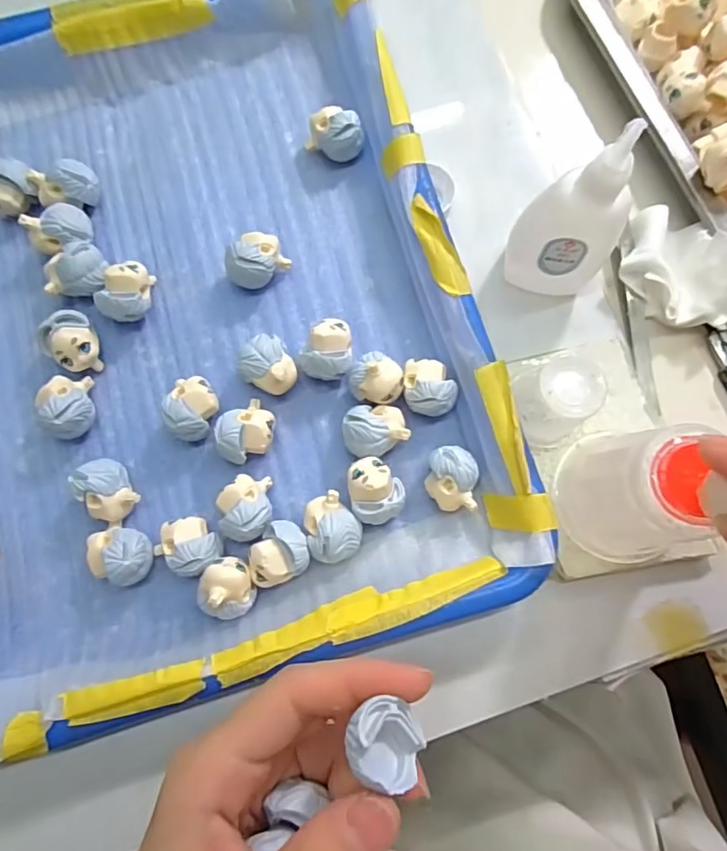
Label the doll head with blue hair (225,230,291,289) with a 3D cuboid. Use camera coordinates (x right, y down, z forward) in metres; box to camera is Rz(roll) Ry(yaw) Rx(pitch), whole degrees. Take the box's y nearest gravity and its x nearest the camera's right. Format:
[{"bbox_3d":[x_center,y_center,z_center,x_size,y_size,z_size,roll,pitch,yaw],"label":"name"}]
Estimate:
[{"bbox_3d":[-0.051,-0.079,0.258,0.027,0.023,0.020,-41,82,-7],"label":"doll head with blue hair"}]

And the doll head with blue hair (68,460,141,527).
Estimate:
[{"bbox_3d":[-0.112,0.029,0.238,0.018,0.023,0.027,-32,81,-6],"label":"doll head with blue hair"}]

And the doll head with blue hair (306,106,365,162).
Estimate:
[{"bbox_3d":[-0.013,-0.148,0.275,0.025,0.021,0.022,30,81,6],"label":"doll head with blue hair"}]

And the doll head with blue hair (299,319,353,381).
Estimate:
[{"bbox_3d":[-0.017,-0.034,0.252,0.023,0.022,0.026,1,79,0],"label":"doll head with blue hair"}]

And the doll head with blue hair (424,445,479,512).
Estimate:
[{"bbox_3d":[0.040,0.024,0.241,0.023,0.022,0.027,9,80,2],"label":"doll head with blue hair"}]

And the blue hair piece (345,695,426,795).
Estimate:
[{"bbox_3d":[0.007,0.090,0.154,0.023,0.019,0.019,25,82,5],"label":"blue hair piece"}]

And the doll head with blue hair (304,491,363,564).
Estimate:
[{"bbox_3d":[-0.013,0.044,0.236,0.023,0.022,0.029,-11,80,-2],"label":"doll head with blue hair"}]

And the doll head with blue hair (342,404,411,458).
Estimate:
[{"bbox_3d":[0.006,0.003,0.245,0.028,0.022,0.022,-5,79,-1],"label":"doll head with blue hair"}]

